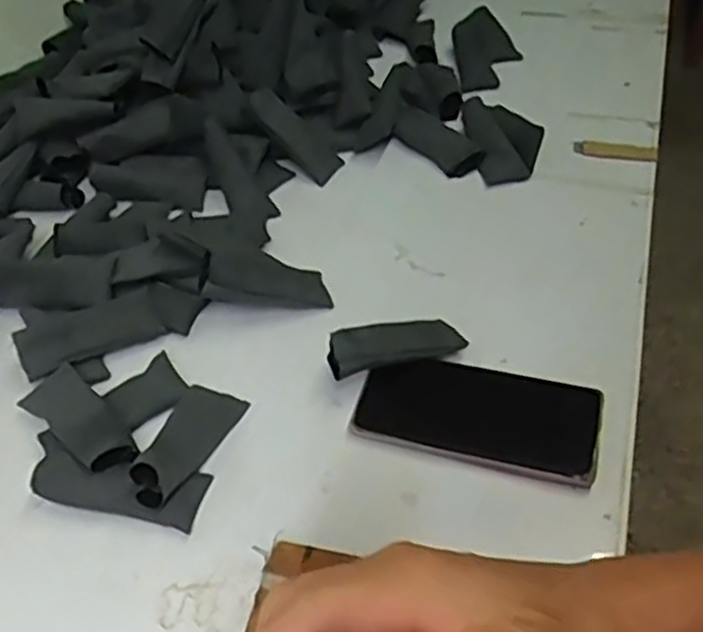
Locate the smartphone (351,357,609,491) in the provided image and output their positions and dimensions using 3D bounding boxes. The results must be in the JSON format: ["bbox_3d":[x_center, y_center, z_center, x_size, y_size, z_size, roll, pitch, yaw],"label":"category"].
[{"bbox_3d":[0.086,0.065,0.507,0.157,0.012,0.078,11,49,15],"label":"smartphone"}]

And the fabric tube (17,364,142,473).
[{"bbox_3d":[-0.181,0.068,0.500,0.101,0.018,0.039,33,57,30],"label":"fabric tube"}]

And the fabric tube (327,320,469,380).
[{"bbox_3d":[0.031,0.019,0.531,0.099,0.019,0.033,-8,45,-22],"label":"fabric tube"}]

